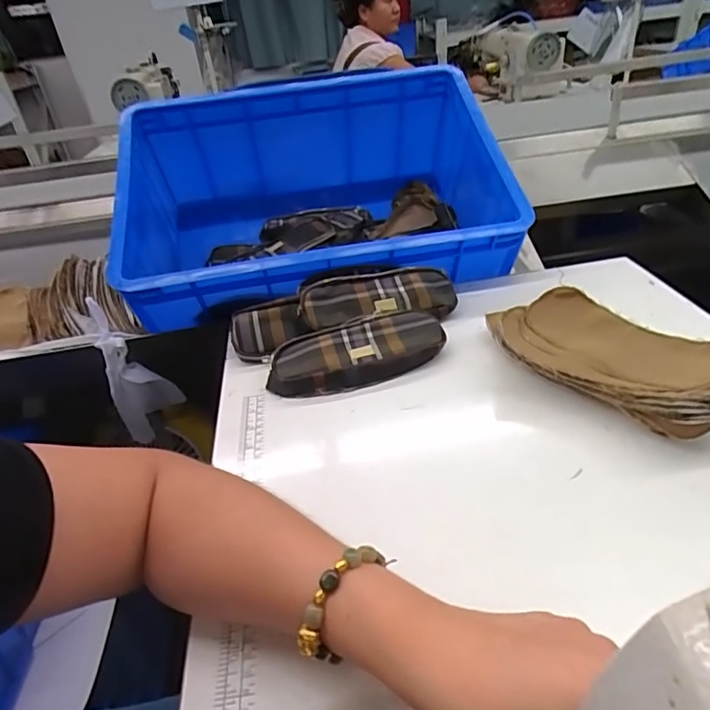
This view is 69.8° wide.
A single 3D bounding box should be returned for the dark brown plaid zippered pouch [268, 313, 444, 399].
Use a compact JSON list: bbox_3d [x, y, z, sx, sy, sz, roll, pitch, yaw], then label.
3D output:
[{"bbox_3d":[0.002,-0.002,0.543,0.188,0.034,0.074,-14,35,-11],"label":"dark brown plaid zippered pouch"}]

